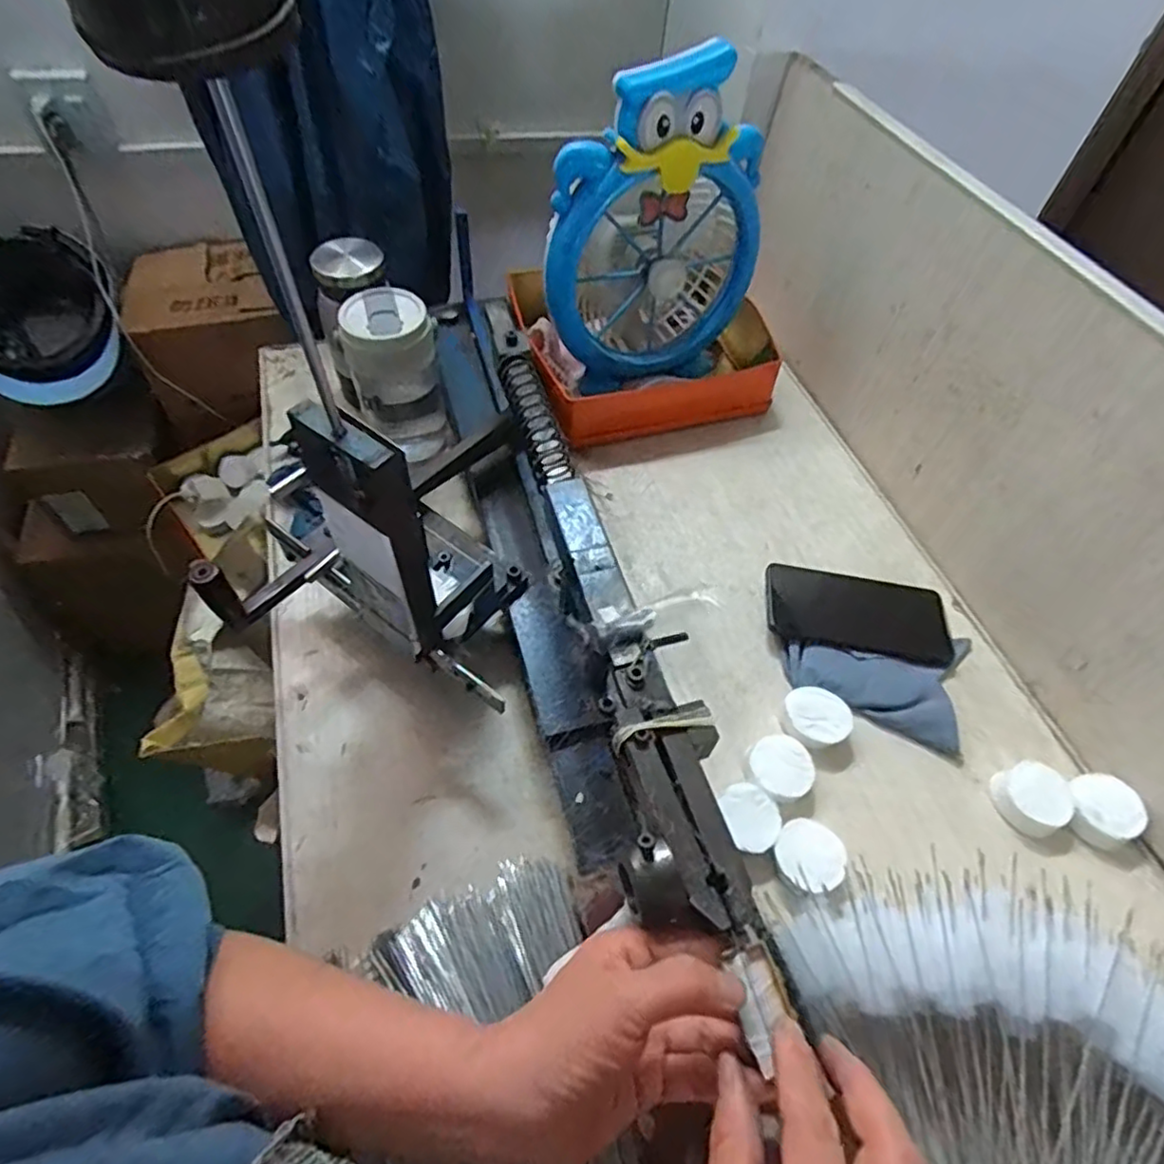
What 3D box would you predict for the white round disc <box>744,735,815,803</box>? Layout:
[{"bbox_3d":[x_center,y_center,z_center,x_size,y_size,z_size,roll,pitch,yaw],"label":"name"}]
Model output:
[{"bbox_3d":[0.150,0.145,0.510,0.047,0.023,0.050,1,55,-2],"label":"white round disc"}]

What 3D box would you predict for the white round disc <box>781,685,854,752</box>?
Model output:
[{"bbox_3d":[0.187,0.109,0.533,0.047,0.025,0.049,1,55,-2],"label":"white round disc"}]

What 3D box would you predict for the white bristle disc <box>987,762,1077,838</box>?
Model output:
[{"bbox_3d":[0.340,0.162,0.501,0.051,0.021,0.048,-20,59,-16],"label":"white bristle disc"}]

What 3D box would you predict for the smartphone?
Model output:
[{"bbox_3d":[0.244,0.028,0.589,0.157,0.010,0.079,9,62,3],"label":"smartphone"}]

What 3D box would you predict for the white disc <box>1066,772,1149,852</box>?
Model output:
[{"bbox_3d":[0.388,0.170,0.496,0.051,0.019,0.048,1,55,-2],"label":"white disc"}]

